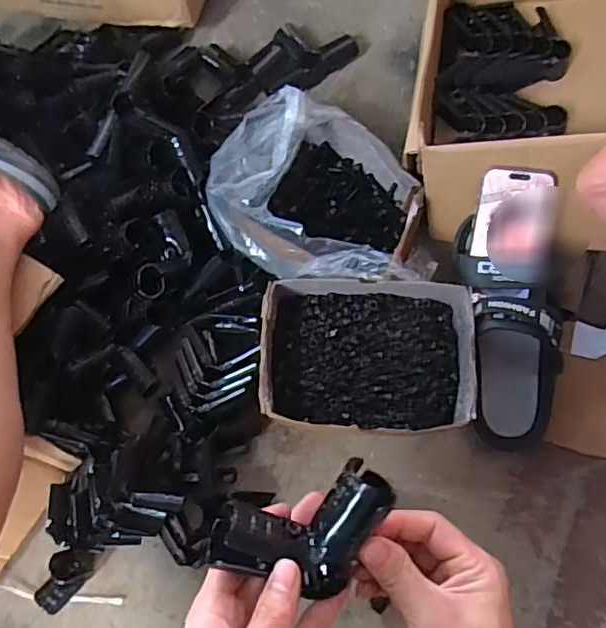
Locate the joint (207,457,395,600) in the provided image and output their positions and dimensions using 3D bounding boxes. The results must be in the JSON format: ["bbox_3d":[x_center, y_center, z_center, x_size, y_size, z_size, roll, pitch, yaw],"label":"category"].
[{"bbox_3d":[-0.001,0.133,0.339,0.113,0.050,0.065,-19,75,-3],"label":"joint"}]

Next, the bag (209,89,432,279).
[{"bbox_3d":[0.031,-0.121,0.636,0.236,0.125,0.191,26,77,8],"label":"bag"}]

